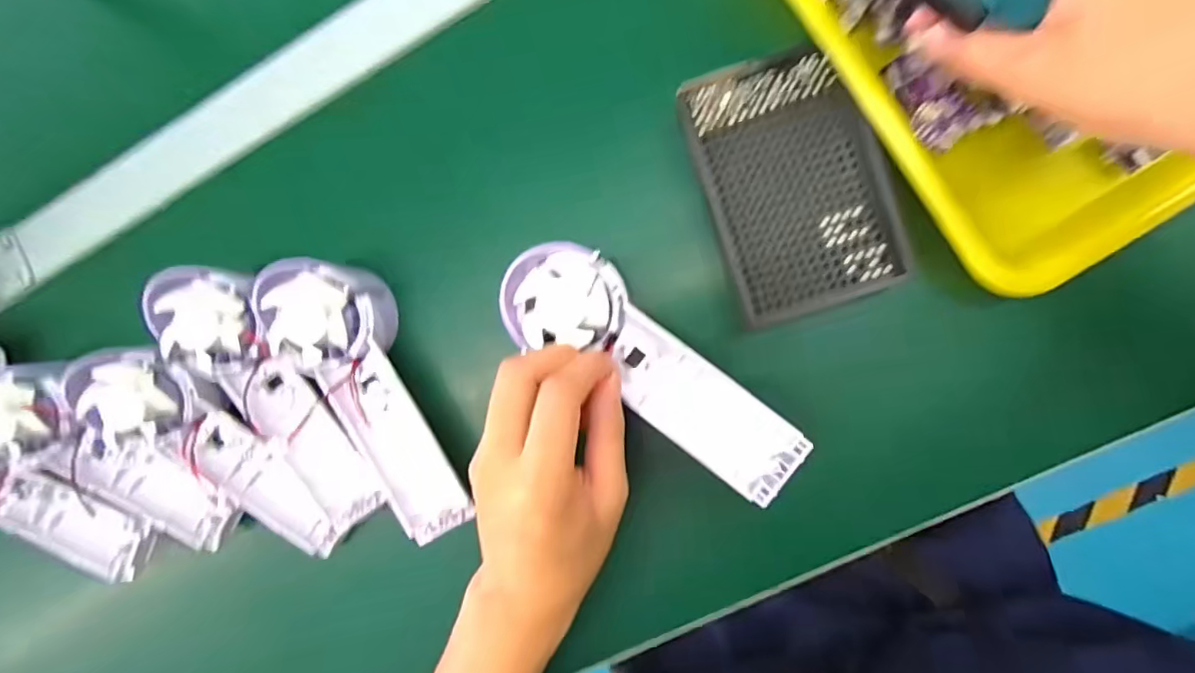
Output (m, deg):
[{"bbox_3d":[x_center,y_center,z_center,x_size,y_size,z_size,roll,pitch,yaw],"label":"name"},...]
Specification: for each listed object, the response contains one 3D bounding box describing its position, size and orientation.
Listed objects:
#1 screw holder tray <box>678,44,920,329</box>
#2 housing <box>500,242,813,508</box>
[{"bbox_3d":[0.107,-0.083,0.286,0.090,0.010,0.139,-18,90,8],"label":"screw holder tray"},{"bbox_3d":[0.028,0.017,0.279,0.175,0.027,0.056,38,97,2],"label":"housing"}]

